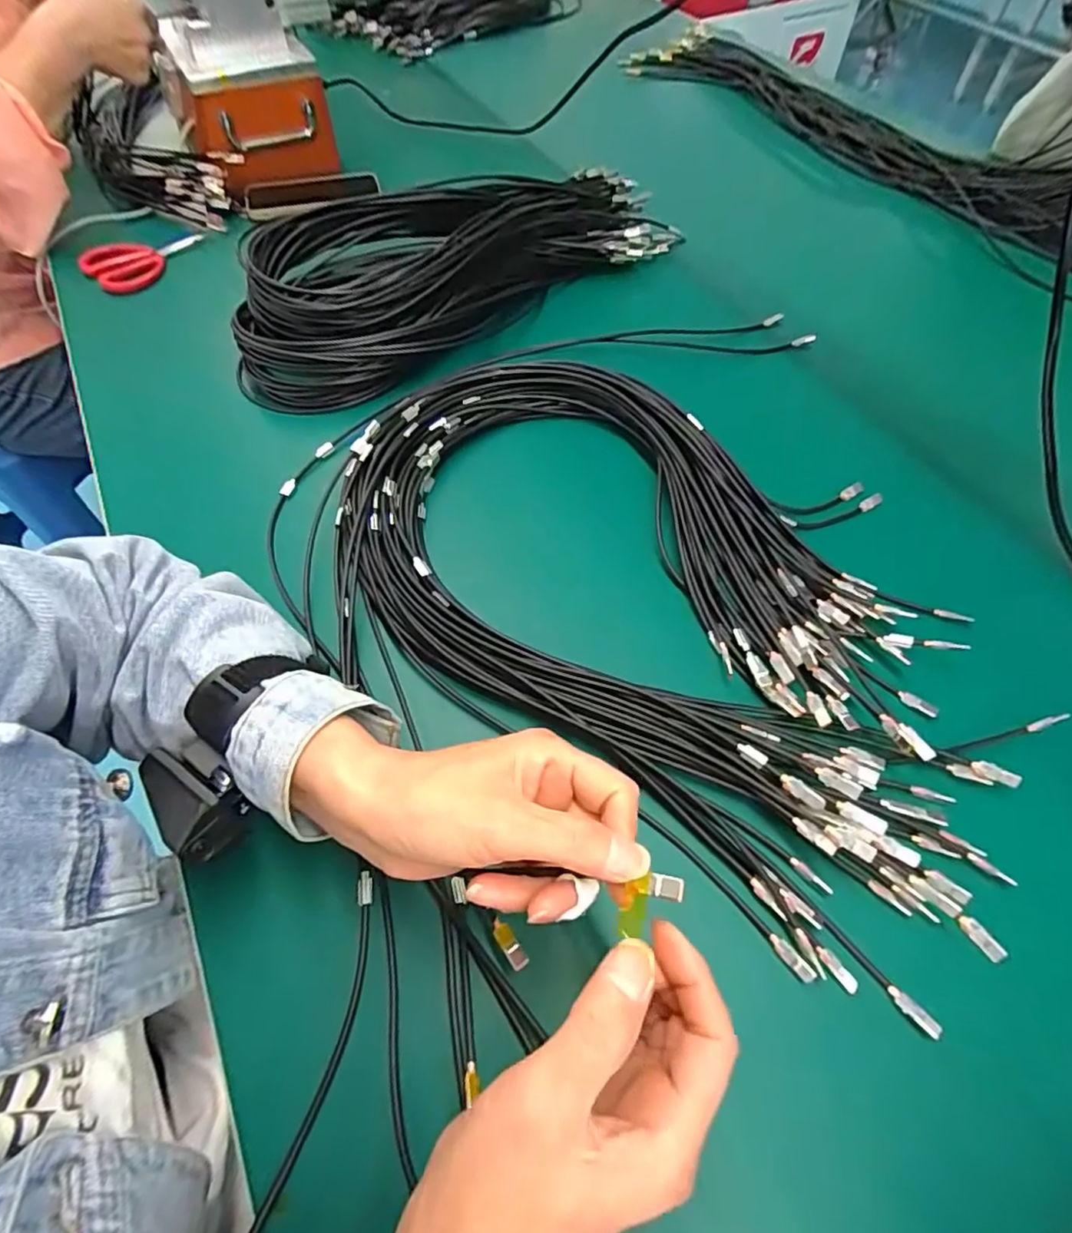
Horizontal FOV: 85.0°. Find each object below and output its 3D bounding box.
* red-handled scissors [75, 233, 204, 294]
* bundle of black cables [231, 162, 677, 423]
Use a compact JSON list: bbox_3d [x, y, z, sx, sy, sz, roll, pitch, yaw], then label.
[{"bbox_3d":[-0.435,-0.405,0.661,0.136,0.022,0.074,-38,65,-21],"label":"red-handled scissors"},{"bbox_3d":[-0.073,-0.371,0.600,0.505,0.062,0.202,-34,64,-19],"label":"bundle of black cables"}]

